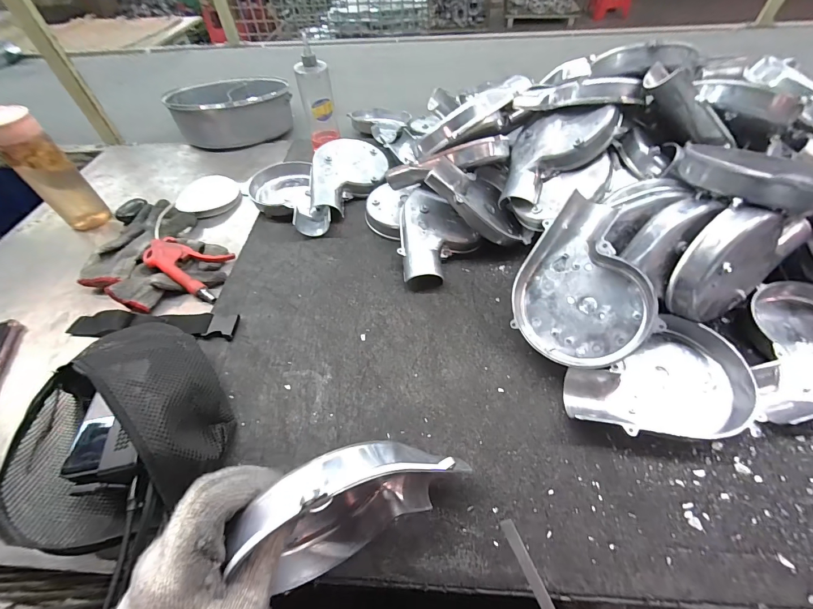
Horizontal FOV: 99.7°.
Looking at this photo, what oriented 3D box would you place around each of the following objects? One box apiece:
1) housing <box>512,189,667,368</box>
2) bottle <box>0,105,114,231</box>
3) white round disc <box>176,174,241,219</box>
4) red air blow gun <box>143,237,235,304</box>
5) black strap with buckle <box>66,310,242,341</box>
[{"bbox_3d":[0.203,-0.022,0.421,0.137,0.048,0.191,-21,71,26],"label":"housing"},{"bbox_3d":[-0.598,-0.219,0.580,0.061,0.194,0.070,36,62,28],"label":"bottle"},{"bbox_3d":[-0.385,-0.214,0.672,0.106,0.027,0.106,-22,54,-14],"label":"white round disc"},{"bbox_3d":[-0.341,-0.071,0.551,0.152,0.037,0.094,22,56,20],"label":"red air blow gun"},{"bbox_3d":[-0.369,0.029,0.486,0.254,0.023,0.043,0,52,4],"label":"black strap with buckle"}]

